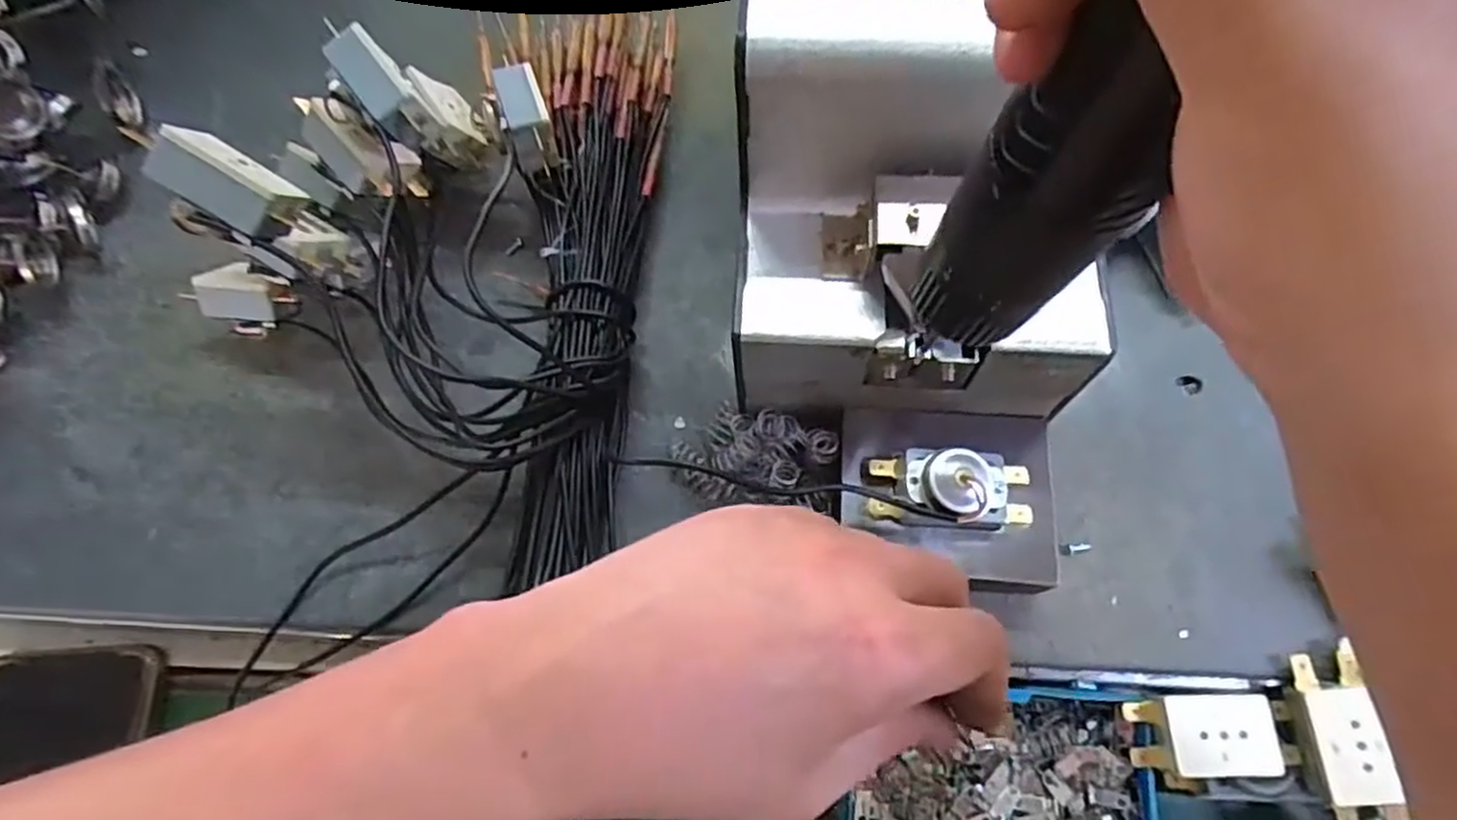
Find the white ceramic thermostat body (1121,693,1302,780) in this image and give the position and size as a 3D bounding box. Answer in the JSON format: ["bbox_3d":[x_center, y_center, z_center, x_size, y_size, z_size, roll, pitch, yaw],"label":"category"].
[{"bbox_3d":[0.176,0.120,0.276,0.053,0.024,0.028,0,70,3],"label":"white ceramic thermostat body"}]

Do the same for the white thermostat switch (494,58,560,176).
[{"bbox_3d":[-0.087,-0.127,0.330,0.017,0.032,0.044,-17,70,-4],"label":"white thermostat switch"}]

